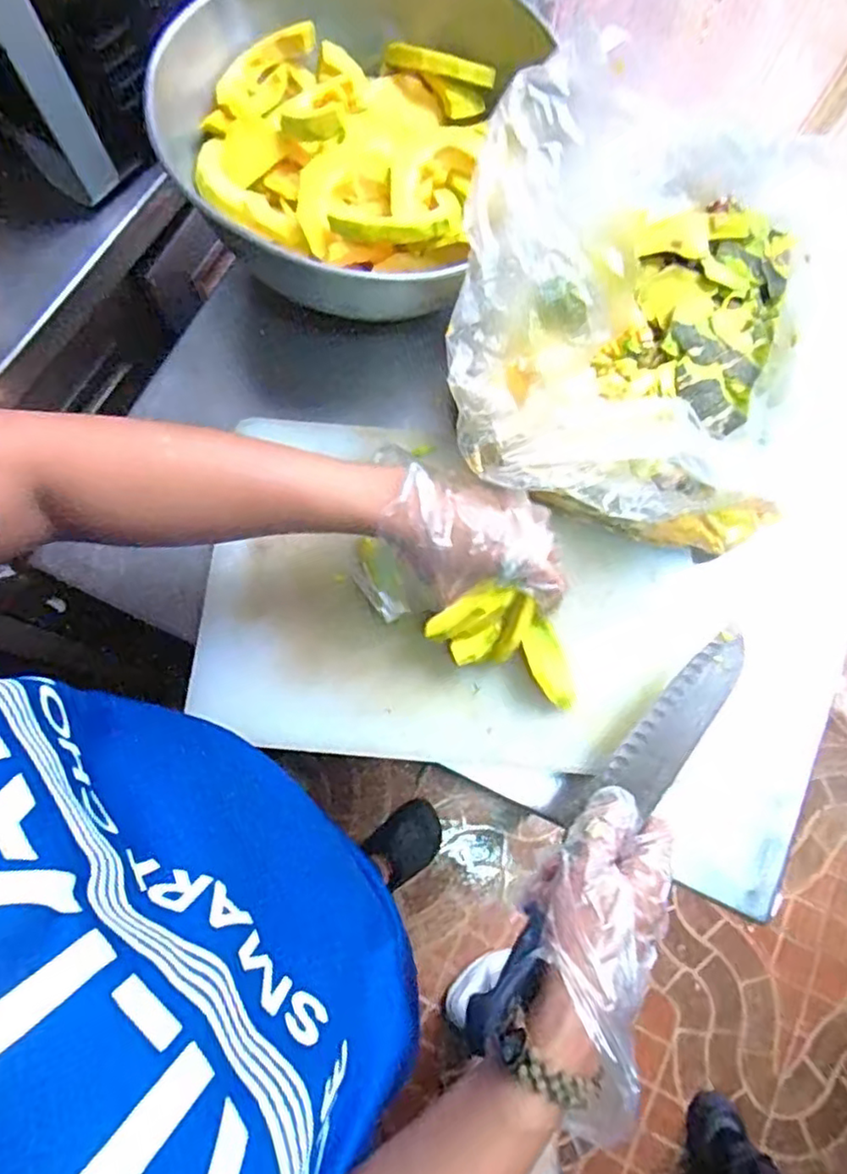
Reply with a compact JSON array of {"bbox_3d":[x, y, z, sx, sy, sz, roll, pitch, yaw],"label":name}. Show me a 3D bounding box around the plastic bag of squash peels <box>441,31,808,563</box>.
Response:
[{"bbox_3d":[0.149,-0.190,0.441,0.256,0.183,0.282,5,75,0],"label":"plastic bag of squash peels"}]

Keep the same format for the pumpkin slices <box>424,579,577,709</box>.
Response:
[{"bbox_3d":[0.062,0.038,0.439,0.116,0.032,0.050,29,75,-18],"label":"pumpkin slices"}]

